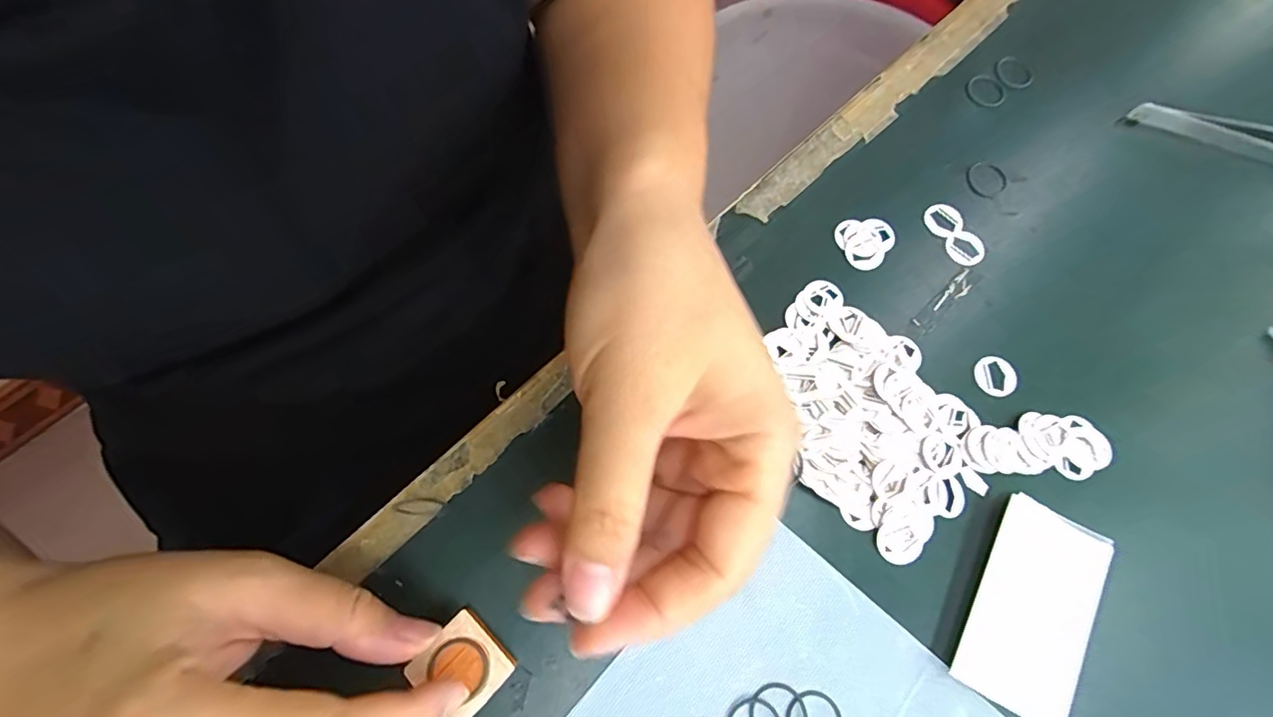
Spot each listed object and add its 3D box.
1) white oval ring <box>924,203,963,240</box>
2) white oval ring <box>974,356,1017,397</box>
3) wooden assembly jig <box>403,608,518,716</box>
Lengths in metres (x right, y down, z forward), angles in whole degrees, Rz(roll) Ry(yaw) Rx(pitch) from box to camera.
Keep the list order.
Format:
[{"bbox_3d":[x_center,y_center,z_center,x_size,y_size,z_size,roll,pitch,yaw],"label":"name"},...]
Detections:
[{"bbox_3d":[0.151,-0.068,0.266,0.016,0.004,0.019,-21,74,-8],"label":"white oval ring"},{"bbox_3d":[0.161,0.008,0.242,0.018,0.004,0.018,-25,74,-10],"label":"white oval ring"},{"bbox_3d":[-0.064,0.112,0.197,0.029,0.005,0.030,44,76,11],"label":"wooden assembly jig"}]

